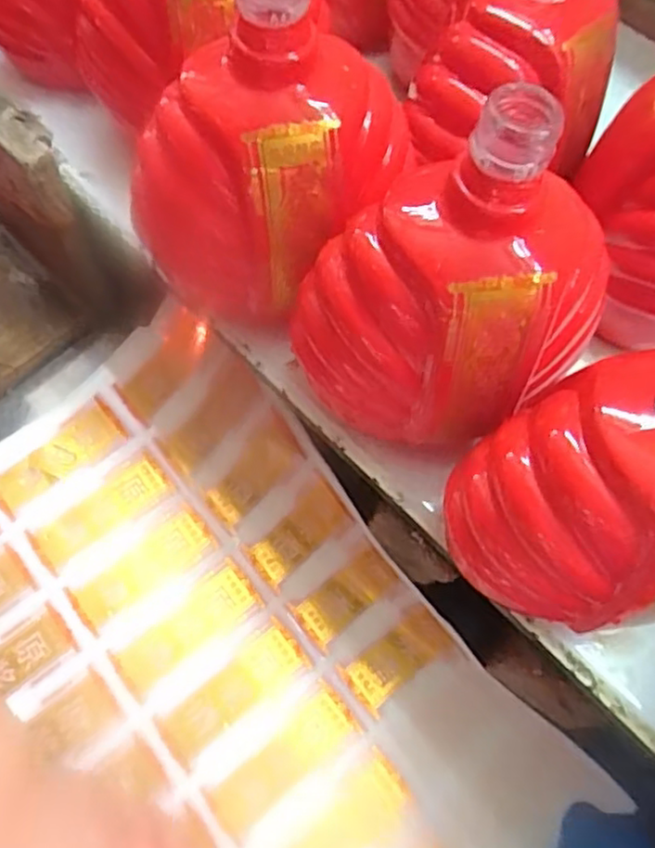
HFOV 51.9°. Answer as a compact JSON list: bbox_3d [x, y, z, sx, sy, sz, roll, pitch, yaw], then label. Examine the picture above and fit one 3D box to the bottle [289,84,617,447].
[{"bbox_3d":[0.048,-0.052,0.259,0.100,0.136,0.095,43,73,14],"label":"bottle"}]

